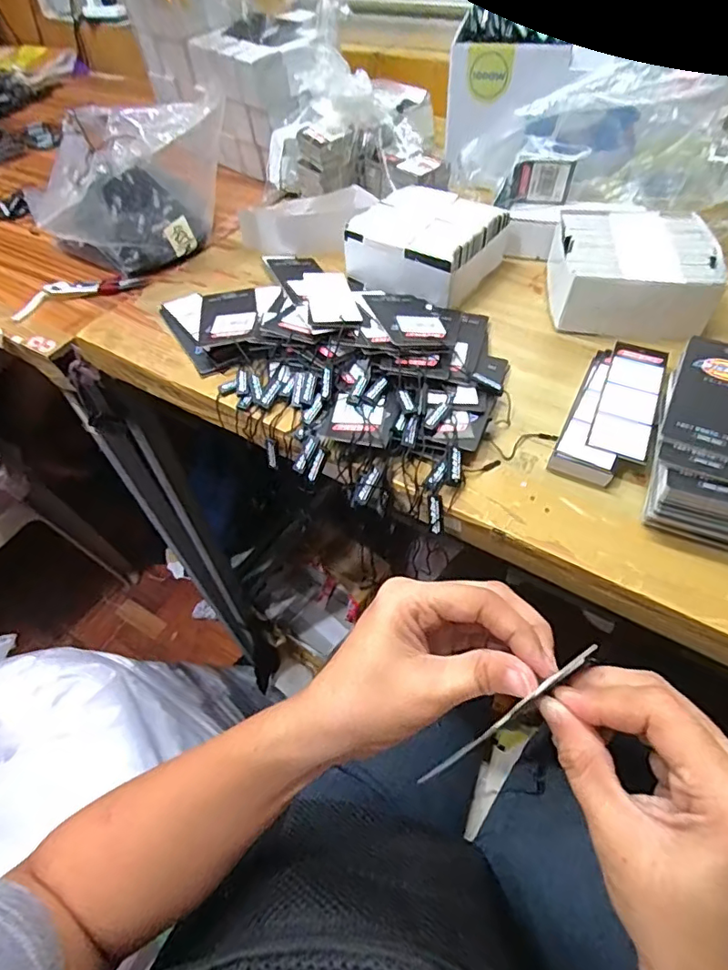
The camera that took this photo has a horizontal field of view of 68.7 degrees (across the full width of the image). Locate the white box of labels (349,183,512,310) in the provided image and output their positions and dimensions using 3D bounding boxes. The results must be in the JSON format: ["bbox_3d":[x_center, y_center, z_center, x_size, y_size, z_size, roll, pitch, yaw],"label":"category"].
[{"bbox_3d":[0.059,-0.223,0.492,0.116,0.048,0.116,28,59,24],"label":"white box of labels"}]

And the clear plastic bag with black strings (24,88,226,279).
[{"bbox_3d":[-0.222,-0.274,0.503,0.165,0.128,0.102,-34,57,-20],"label":"clear plastic bag with black strings"}]

